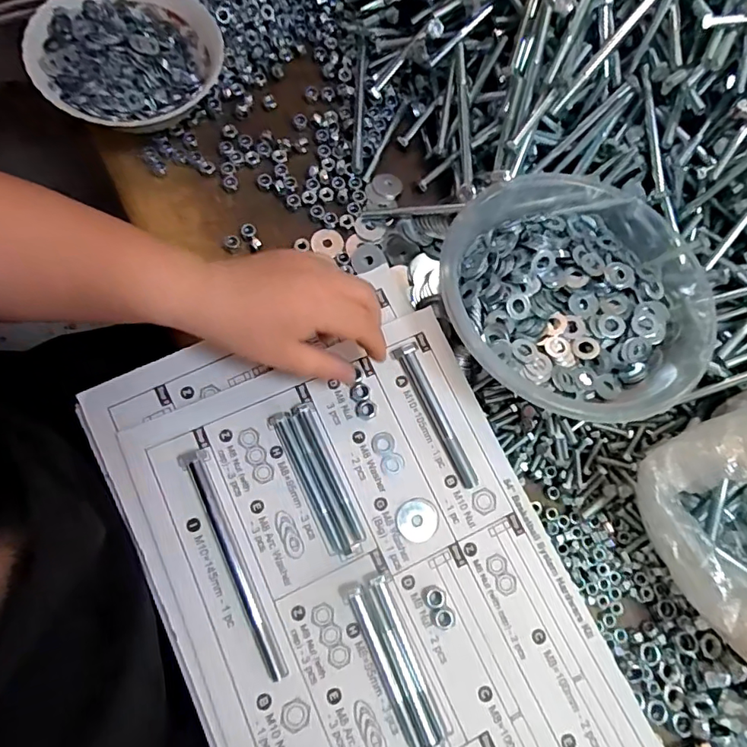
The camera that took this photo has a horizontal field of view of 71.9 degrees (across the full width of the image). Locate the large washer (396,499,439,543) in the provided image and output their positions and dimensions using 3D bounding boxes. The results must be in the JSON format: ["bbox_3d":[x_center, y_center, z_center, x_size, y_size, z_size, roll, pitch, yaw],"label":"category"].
[{"bbox_3d":[0.030,0.101,0.352,0.028,0.004,0.028,1,73,-5],"label":"large washer"}]

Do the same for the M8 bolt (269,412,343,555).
[{"bbox_3d":[-0.046,0.073,0.348,0.011,0.012,0.099,-24,77,-12],"label":"M8 bolt"}]

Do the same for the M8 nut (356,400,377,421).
[{"bbox_3d":[-0.005,0.026,0.366,0.015,0.008,0.012,-4,74,-7],"label":"M8 nut"}]

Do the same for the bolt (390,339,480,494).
[{"bbox_3d":[0.046,0.028,0.366,0.016,0.023,0.110,-24,77,-12],"label":"bolt"}]

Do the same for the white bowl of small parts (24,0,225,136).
[{"bbox_3d":[-0.202,-0.258,0.434,0.141,0.064,0.133,1,73,-5],"label":"white bowl of small parts"}]

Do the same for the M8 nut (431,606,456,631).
[{"bbox_3d":[0.045,0.159,0.334,0.015,0.006,0.014,1,73,-5],"label":"M8 nut"}]

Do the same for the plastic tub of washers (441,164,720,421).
[{"bbox_3d":[0.153,-0.065,0.383,0.190,0.050,0.198,1,73,-5],"label":"plastic tub of washers"}]

